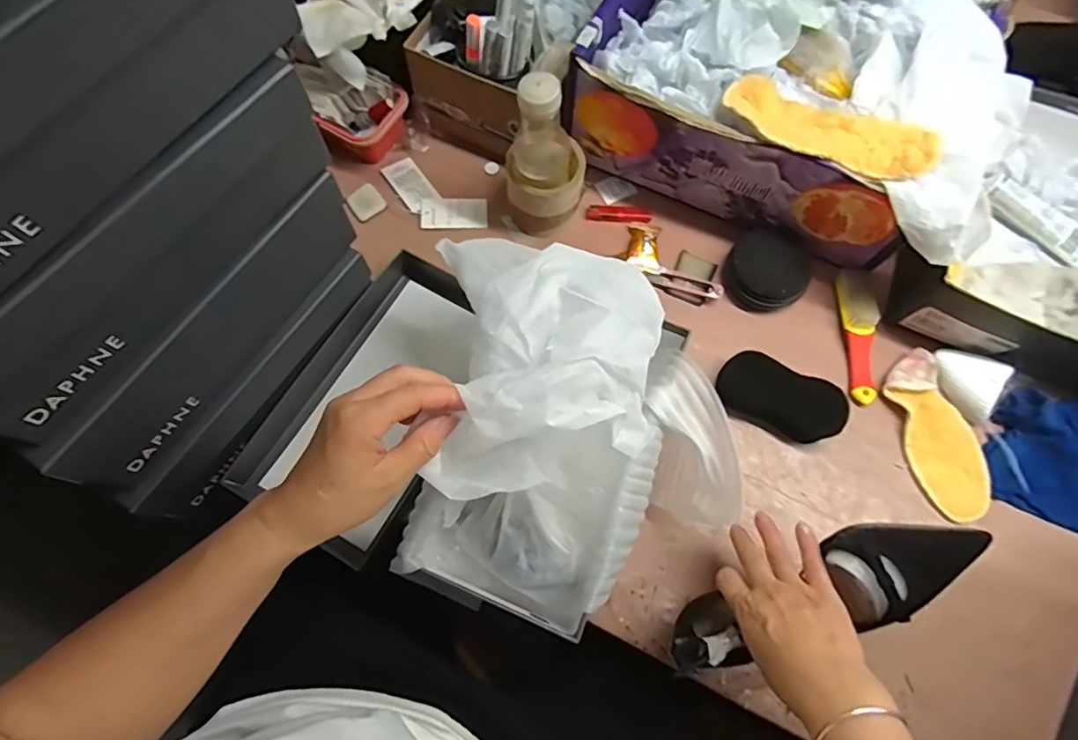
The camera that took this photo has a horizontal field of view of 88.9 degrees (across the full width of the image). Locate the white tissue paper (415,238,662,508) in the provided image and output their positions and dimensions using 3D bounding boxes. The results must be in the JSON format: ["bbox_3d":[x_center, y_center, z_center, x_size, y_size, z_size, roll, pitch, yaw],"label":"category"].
[{"bbox_3d":[0.010,-0.012,0.389,0.168,0.075,0.179,-5,71,-3],"label":"white tissue paper"}]

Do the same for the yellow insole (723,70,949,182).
[{"bbox_3d":[0.279,-0.232,0.531,0.199,0.021,0.065,27,73,8],"label":"yellow insole"}]

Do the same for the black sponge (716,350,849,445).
[{"bbox_3d":[0.258,0.027,0.584,0.124,0.033,0.058,29,73,9],"label":"black sponge"}]

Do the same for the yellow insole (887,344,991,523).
[{"bbox_3d":[0.417,0.066,0.576,0.065,0.011,0.176,-12,71,-5],"label":"yellow insole"}]

